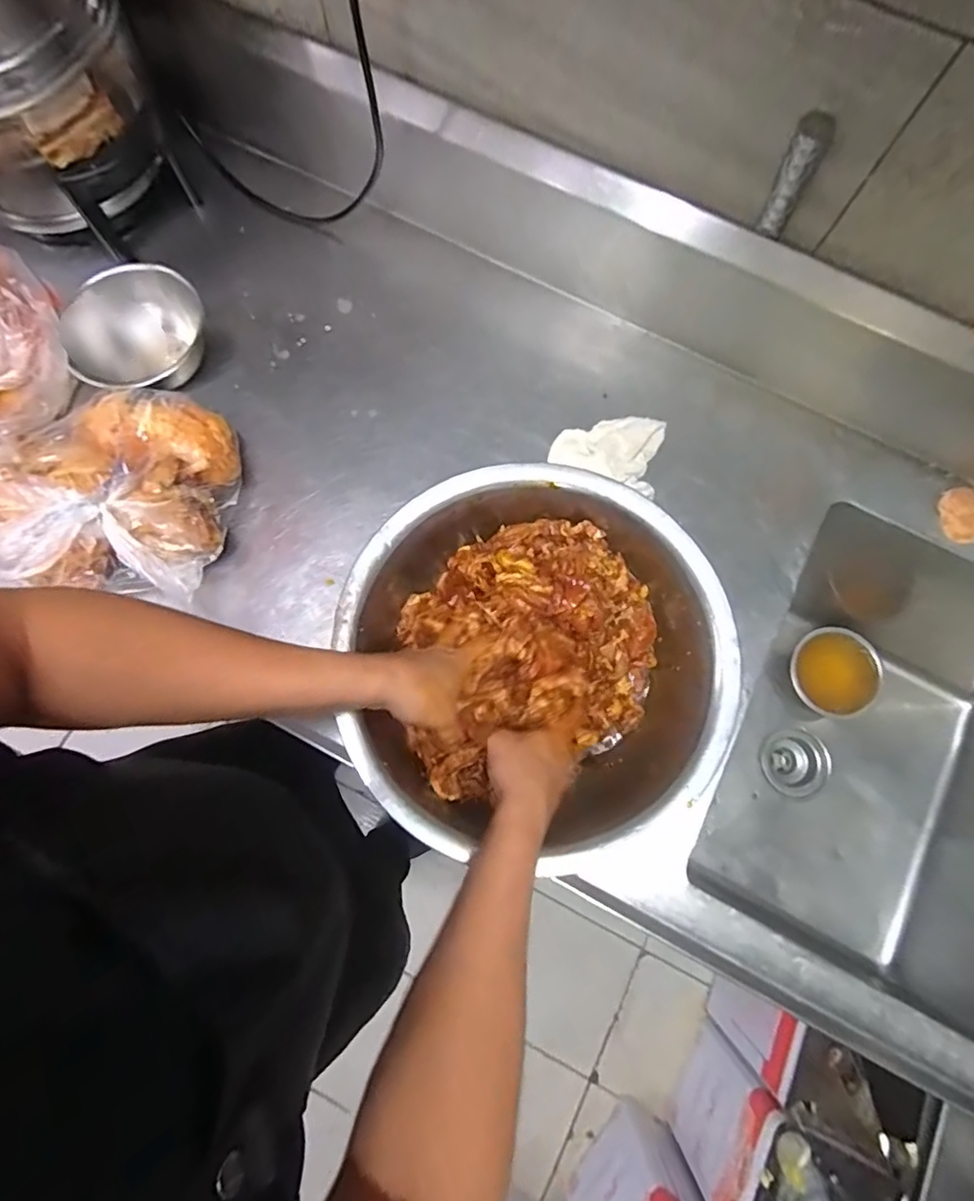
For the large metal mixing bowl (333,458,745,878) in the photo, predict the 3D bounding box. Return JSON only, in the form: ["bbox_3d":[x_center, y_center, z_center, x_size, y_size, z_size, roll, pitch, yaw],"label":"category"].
[{"bbox_3d":[0.055,0.051,0.575,0.338,0.113,0.358,0,77,-1],"label":"large metal mixing bowl"}]

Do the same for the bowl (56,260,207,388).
[{"bbox_3d":[-0.425,-0.317,0.687,0.166,0.070,0.166,-33,80,-8],"label":"bowl"}]

